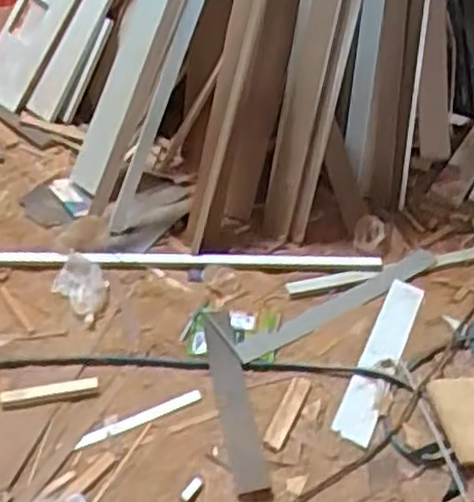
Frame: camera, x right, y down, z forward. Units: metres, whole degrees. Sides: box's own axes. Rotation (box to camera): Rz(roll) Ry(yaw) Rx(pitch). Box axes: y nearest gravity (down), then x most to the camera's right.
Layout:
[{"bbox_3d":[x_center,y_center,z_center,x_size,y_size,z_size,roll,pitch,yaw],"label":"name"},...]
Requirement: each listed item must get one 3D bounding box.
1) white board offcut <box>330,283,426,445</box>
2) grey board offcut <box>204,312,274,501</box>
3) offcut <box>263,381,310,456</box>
[{"bbox_3d":[0.322,0.236,1.688,0.082,0.021,0.500,19,45,16],"label":"white board offcut"},{"bbox_3d":[-0.009,0.304,1.554,0.071,0.017,0.474,-5,40,-11],"label":"grey board offcut"},{"bbox_3d":[0.105,0.329,1.544,0.039,0.011,0.197,18,41,16],"label":"offcut"}]

